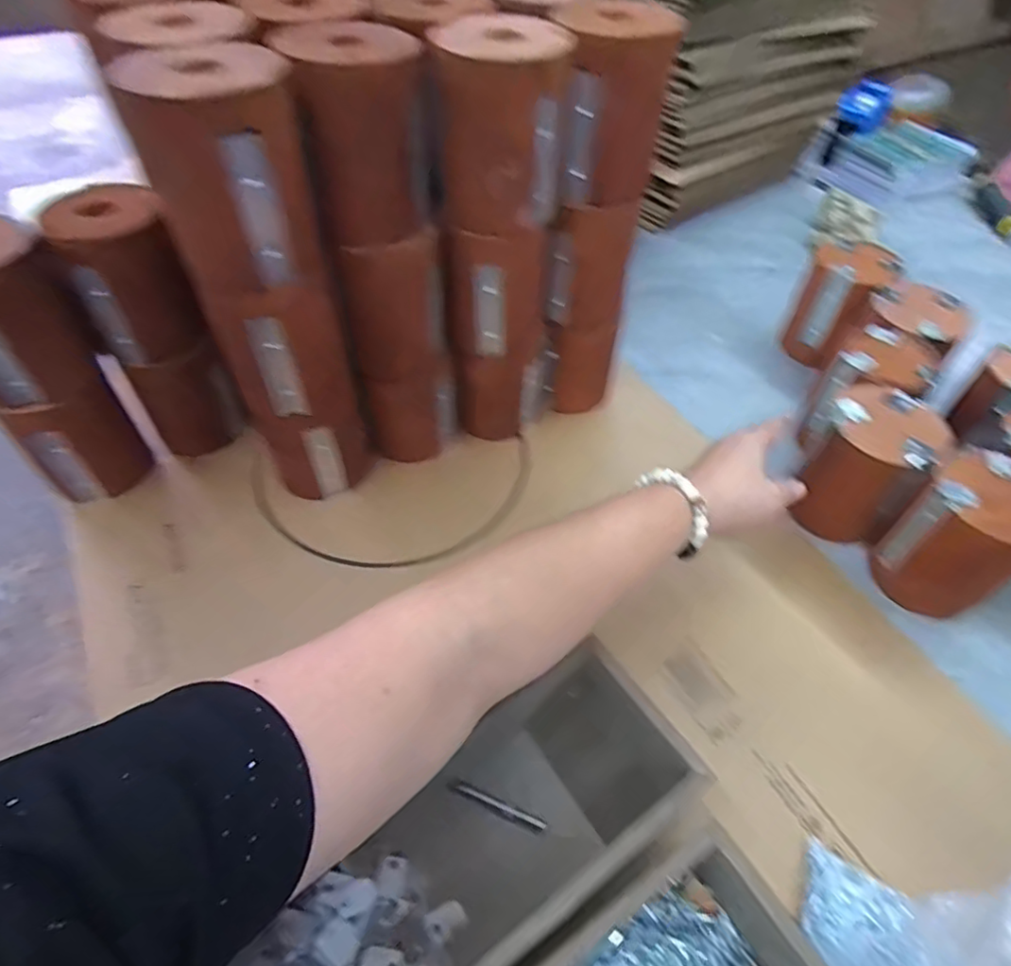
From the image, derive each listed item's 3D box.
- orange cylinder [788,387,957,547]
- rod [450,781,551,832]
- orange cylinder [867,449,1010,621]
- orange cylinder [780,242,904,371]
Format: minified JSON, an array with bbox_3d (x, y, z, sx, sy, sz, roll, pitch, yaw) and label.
[{"bbox_3d":[0.270,-0.010,0.463,0.077,0.095,0.081,27,56,20],"label":"orange cylinder"},{"bbox_3d":[-0.004,0.188,0.354,0.059,0.005,0.008,18,54,14],"label":"rod"},{"bbox_3d":[0.317,0.039,0.426,0.075,0.098,0.076,-34,59,-24],"label":"orange cylinder"},{"bbox_3d":[0.322,-0.174,0.592,0.076,0.094,0.084,27,56,20],"label":"orange cylinder"}]

